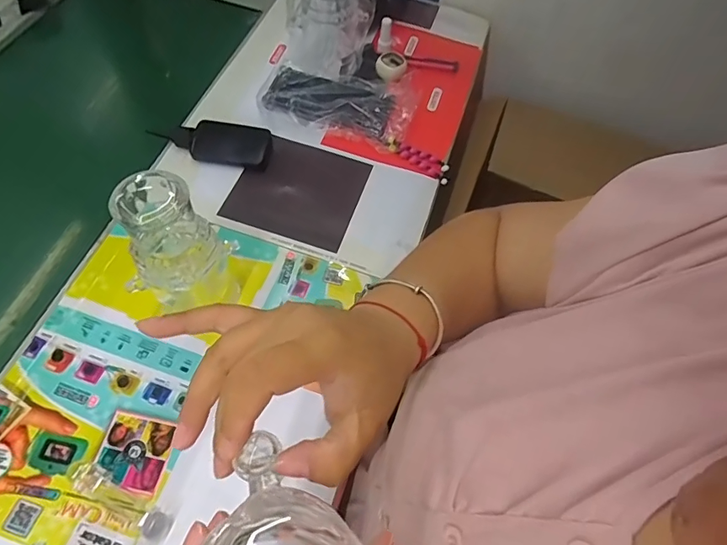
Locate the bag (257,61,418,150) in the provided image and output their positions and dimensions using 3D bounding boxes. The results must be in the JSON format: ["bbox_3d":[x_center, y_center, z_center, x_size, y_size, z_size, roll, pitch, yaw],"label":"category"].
[{"bbox_3d":[-0.034,-0.230,0.616,0.197,0.034,0.113,14,61,3],"label":"bag"}]

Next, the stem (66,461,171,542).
[{"bbox_3d":[-0.203,0.189,0.390,0.095,0.016,0.020,27,62,10],"label":"stem"}]

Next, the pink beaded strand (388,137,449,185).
[{"bbox_3d":[0.072,-0.146,0.598,0.088,0.018,0.025,32,63,13],"label":"pink beaded strand"}]

